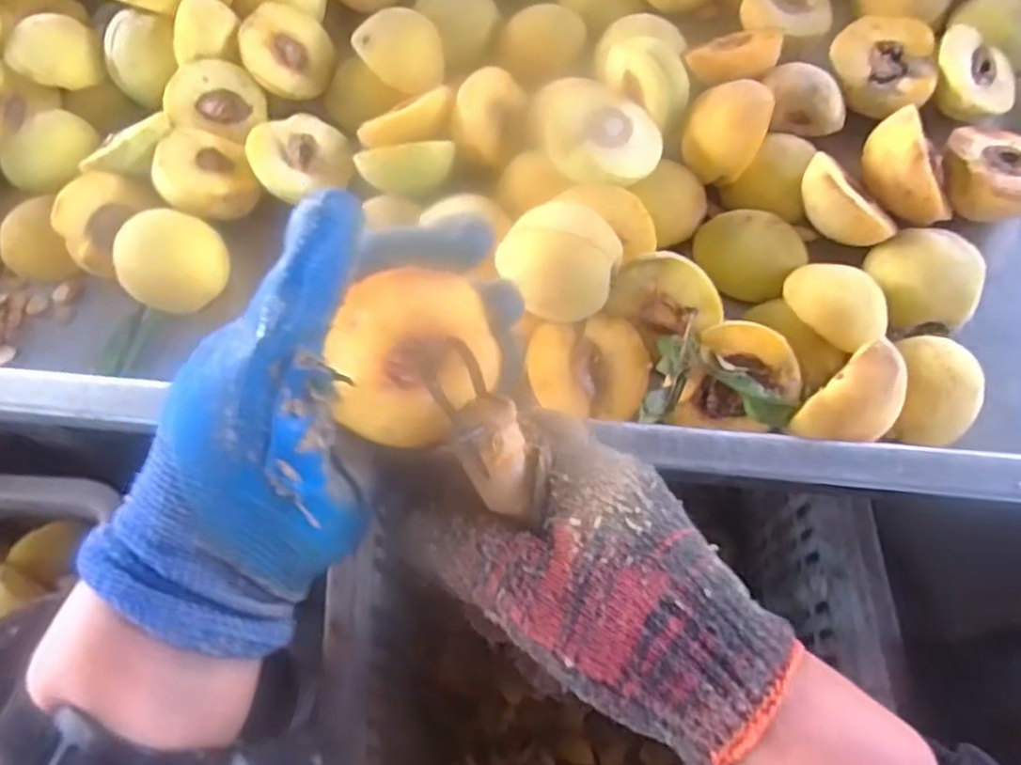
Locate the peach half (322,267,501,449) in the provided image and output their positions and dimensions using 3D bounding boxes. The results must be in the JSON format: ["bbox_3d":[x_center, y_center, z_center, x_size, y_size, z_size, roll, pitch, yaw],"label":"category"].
[{"bbox_3d":[-0.036,-0.010,0.278,0.057,0.032,0.055,-40,106,-14],"label":"peach half"}]

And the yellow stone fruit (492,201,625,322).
[{"bbox_3d":[0.024,-0.061,0.379,0.052,0.045,0.057,-2,65,4],"label":"yellow stone fruit"}]

